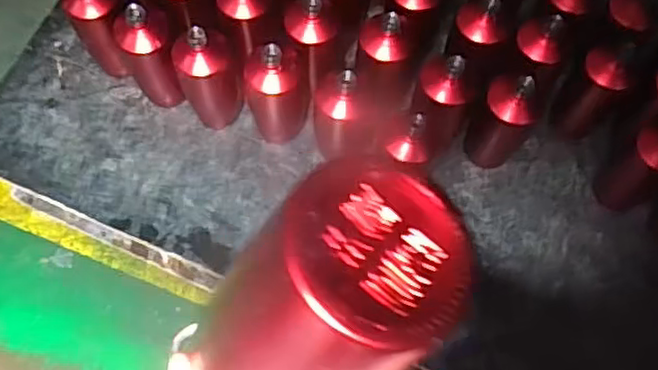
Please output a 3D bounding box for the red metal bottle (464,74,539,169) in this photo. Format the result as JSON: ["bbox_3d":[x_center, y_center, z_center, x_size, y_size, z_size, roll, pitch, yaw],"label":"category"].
[{"bbox_3d":[0.245,-0.092,0.937,0.071,0.204,0.063,30,73,10],"label":"red metal bottle"}]

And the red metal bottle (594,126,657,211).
[{"bbox_3d":[0.437,-0.022,0.919,0.064,0.212,0.064,0,70,0],"label":"red metal bottle"}]

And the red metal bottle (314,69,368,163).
[{"bbox_3d":[0.019,-0.097,0.924,0.075,0.184,0.069,0,70,0],"label":"red metal bottle"}]

